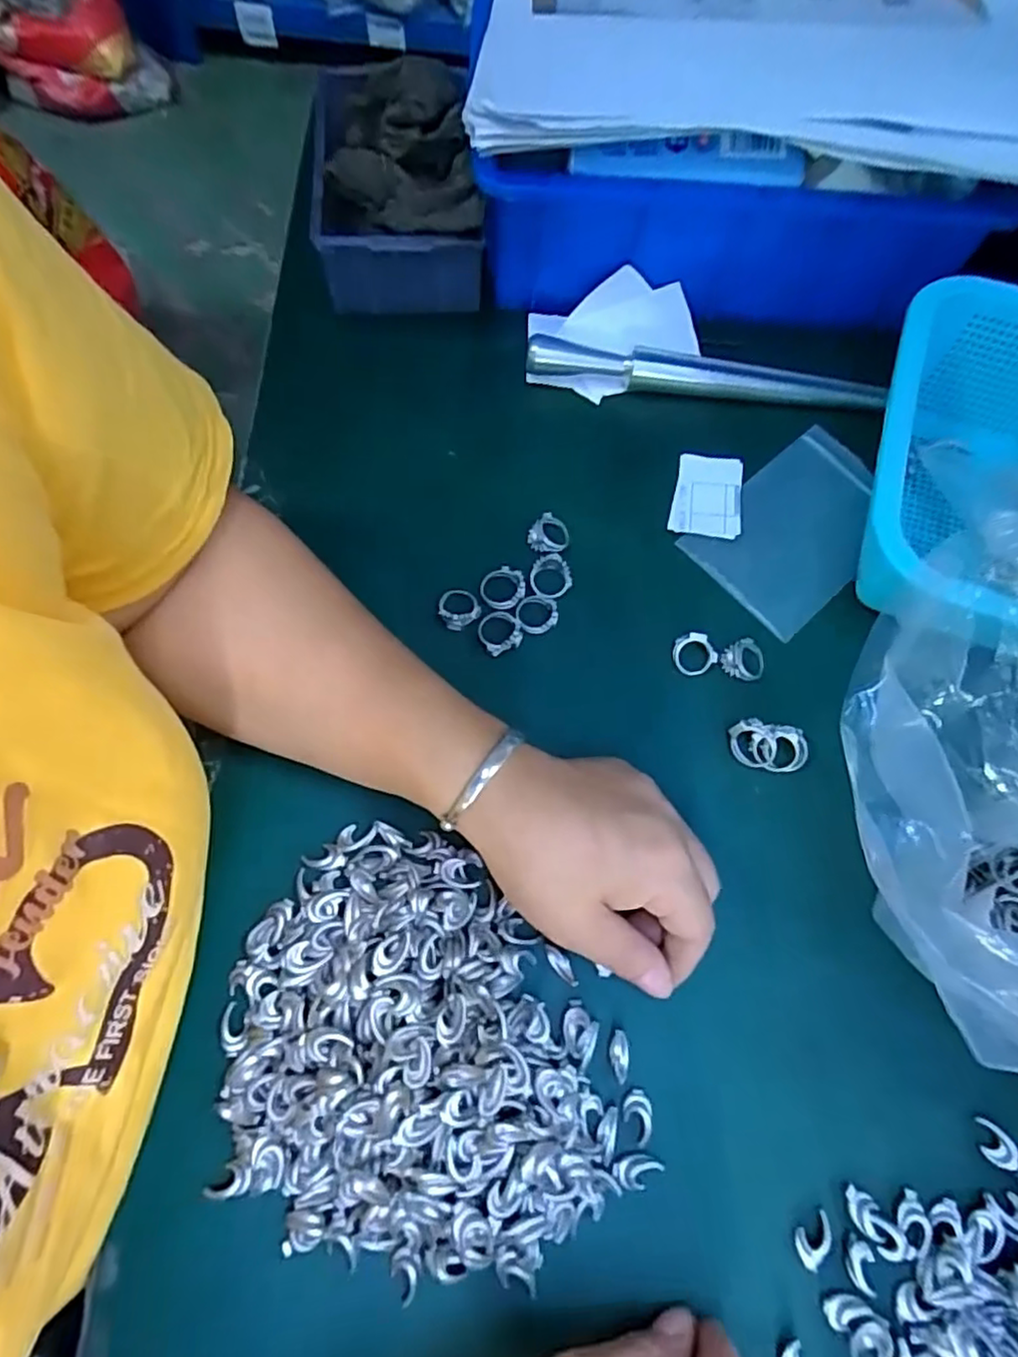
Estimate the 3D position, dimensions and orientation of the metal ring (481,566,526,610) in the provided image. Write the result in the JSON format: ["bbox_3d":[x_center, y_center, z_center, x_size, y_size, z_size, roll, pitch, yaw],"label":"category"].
[{"bbox_3d":[-0.003,-0.048,0.353,0.024,0.005,0.022,1,70,-2],"label":"metal ring"}]

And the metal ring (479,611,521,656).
[{"bbox_3d":[-0.005,-0.025,0.346,0.021,0.007,0.022,1,70,-2],"label":"metal ring"}]

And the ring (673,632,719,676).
[{"bbox_3d":[0.095,-0.013,0.342,0.019,0.012,0.021,-37,76,-15],"label":"ring"}]

